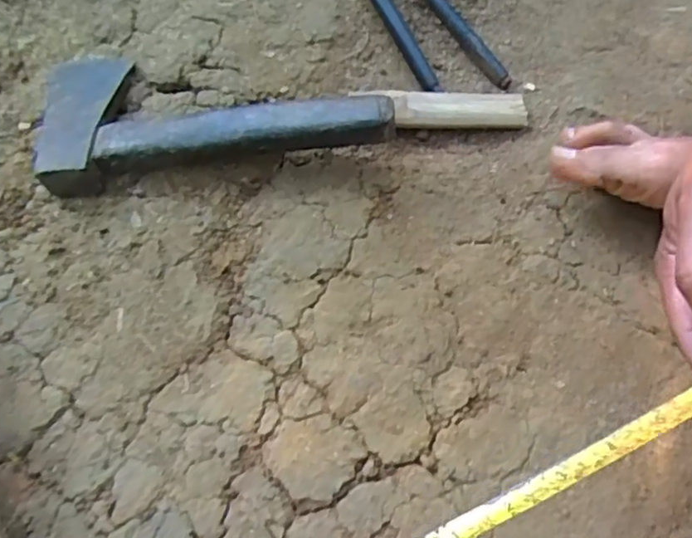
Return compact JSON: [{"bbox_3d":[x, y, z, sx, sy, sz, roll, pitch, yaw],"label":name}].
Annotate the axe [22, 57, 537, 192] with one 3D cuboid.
[{"bbox_3d":[-0.044,-0.139,0.494,0.374,0.052,0.130,-6,65,-10],"label":"axe"}]

